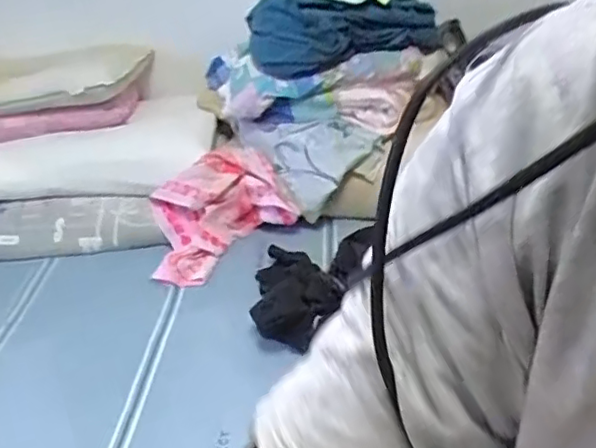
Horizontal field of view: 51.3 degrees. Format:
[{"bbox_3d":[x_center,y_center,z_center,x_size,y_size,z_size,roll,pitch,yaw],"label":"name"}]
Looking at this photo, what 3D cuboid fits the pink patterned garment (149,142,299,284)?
[{"bbox_3d":[-0.204,-0.031,1.446,0.343,0.203,0.179,-25,37,-29],"label":"pink patterned garment"}]

